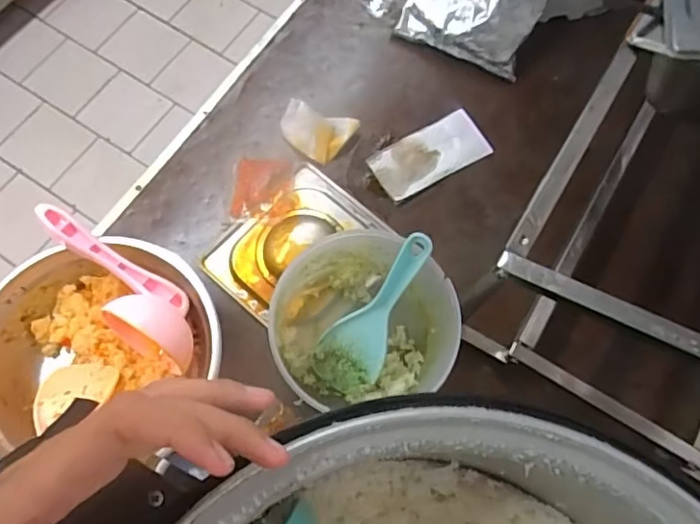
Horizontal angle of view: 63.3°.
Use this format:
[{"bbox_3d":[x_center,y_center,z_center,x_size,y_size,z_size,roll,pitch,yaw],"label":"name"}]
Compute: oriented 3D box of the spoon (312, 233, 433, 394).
[{"bbox_3d":[0.022,0.054,0.553,0.062,0.202,0.031,32,30,8],"label":"spoon"}]

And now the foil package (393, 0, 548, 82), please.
[{"bbox_3d":[0.147,-0.321,0.695,0.165,0.039,0.131,25,109,13],"label":"foil package"}]

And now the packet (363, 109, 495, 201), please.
[{"bbox_3d":[0.096,-0.130,0.683,0.138,0.010,0.068,-27,74,-11],"label":"packet"}]

